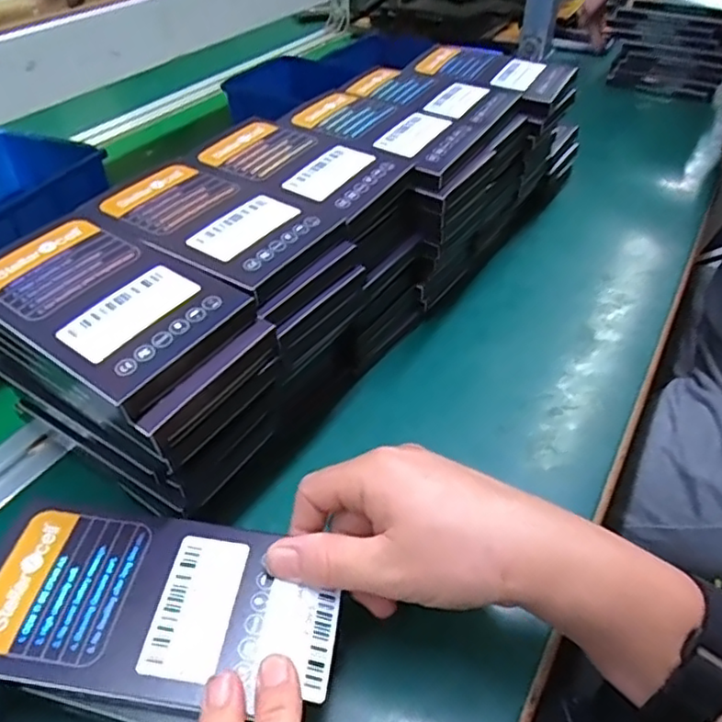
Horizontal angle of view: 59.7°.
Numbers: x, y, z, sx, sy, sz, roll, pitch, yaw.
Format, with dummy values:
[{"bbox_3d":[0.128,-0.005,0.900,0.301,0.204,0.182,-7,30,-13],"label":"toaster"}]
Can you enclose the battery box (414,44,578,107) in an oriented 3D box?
[{"bbox_3d":[0.111,-0.245,0.524,0.123,0.007,0.078,22,48,20],"label":"battery box"}]

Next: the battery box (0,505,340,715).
[{"bbox_3d":[-0.086,0.103,0.266,0.148,0.013,0.074,5,44,4],"label":"battery box"}]

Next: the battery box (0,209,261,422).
[{"bbox_3d":[-0.123,-0.028,0.299,0.130,0.017,0.080,28,50,25],"label":"battery box"}]

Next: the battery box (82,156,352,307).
[{"bbox_3d":[-0.083,-0.078,0.349,0.131,0.011,0.079,27,50,24],"label":"battery box"}]

